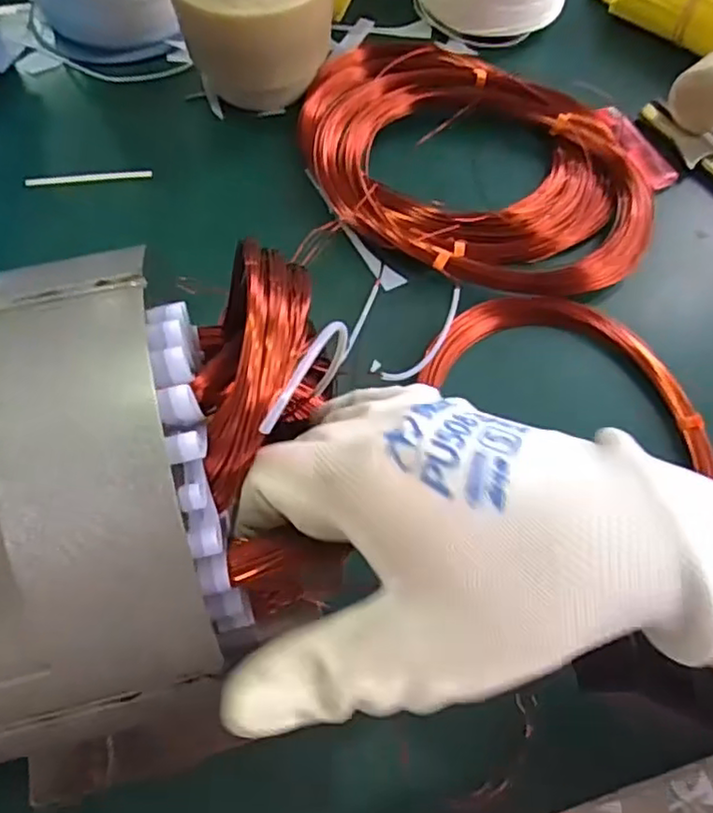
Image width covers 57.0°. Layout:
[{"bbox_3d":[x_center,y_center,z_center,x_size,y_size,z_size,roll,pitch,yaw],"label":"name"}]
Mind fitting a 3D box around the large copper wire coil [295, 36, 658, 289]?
[{"bbox_3d":[0.079,-0.174,0.448,0.251,0.038,0.191,25,66,12],"label":"large copper wire coil"}]

